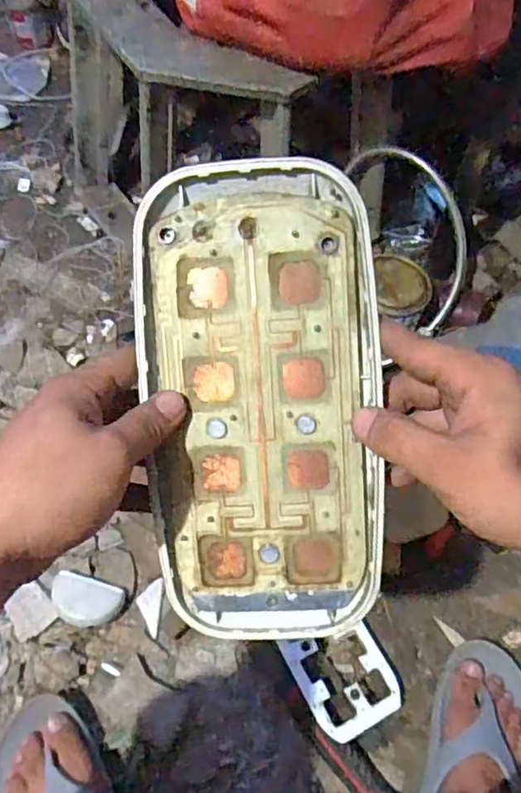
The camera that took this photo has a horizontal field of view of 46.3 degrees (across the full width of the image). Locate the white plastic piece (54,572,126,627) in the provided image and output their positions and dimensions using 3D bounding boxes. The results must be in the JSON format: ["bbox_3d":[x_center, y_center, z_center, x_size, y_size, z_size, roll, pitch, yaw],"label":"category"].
[{"bbox_3d":[-0.209,0.237,0.709,0.071,0.013,0.052,19,73,-5],"label":"white plastic piece"}]

